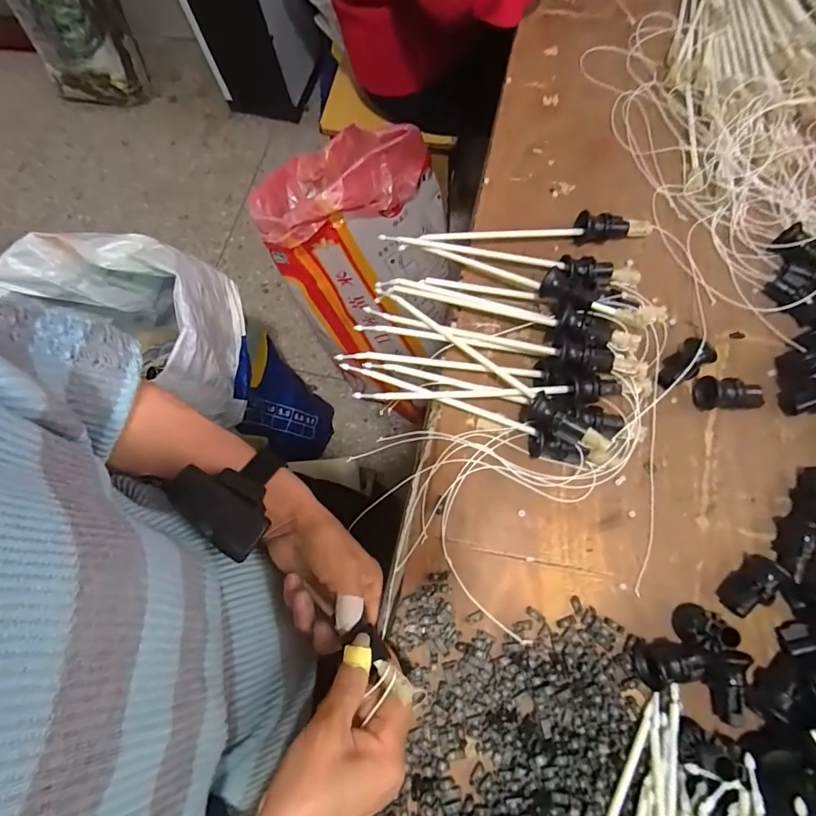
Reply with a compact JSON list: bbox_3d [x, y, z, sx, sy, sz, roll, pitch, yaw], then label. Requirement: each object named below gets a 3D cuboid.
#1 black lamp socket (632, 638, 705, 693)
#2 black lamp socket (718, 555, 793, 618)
[{"bbox_3d":[0.193,0.188,0.322,0.046,0.026,0.027,-8,73,1],"label":"black lamp socket"},{"bbox_3d":[0.266,0.139,0.338,0.048,0.024,0.027,-42,75,-9],"label":"black lamp socket"}]

